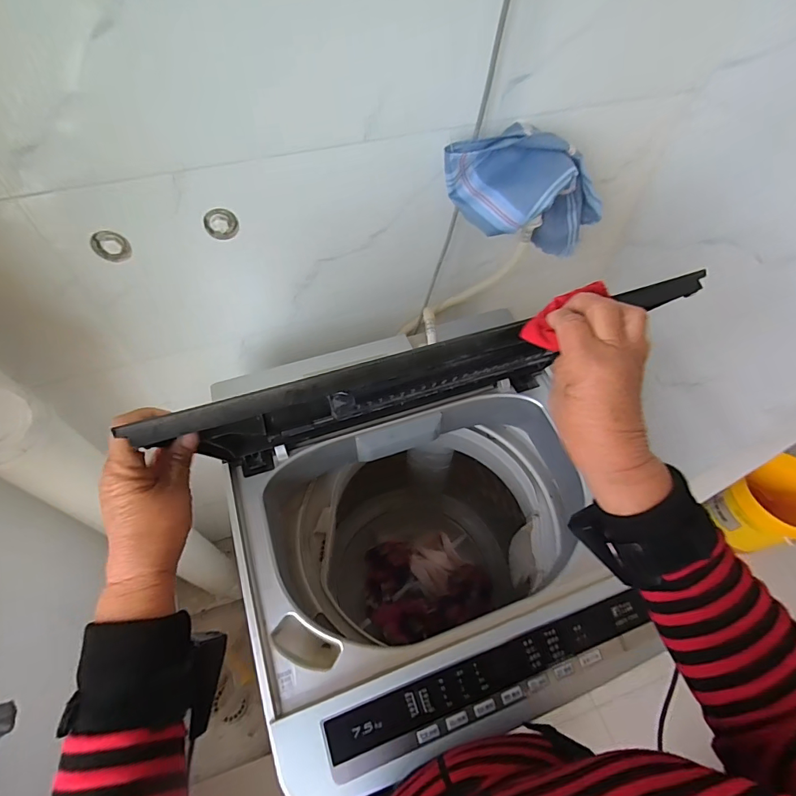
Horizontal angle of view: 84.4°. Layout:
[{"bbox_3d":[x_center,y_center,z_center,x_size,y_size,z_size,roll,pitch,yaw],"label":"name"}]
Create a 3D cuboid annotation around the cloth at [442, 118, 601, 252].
[{"bbox_3d":[0.196,-0.307,0.648,0.292,0.143,0.137,7,51,-29],"label":"cloth"}]

